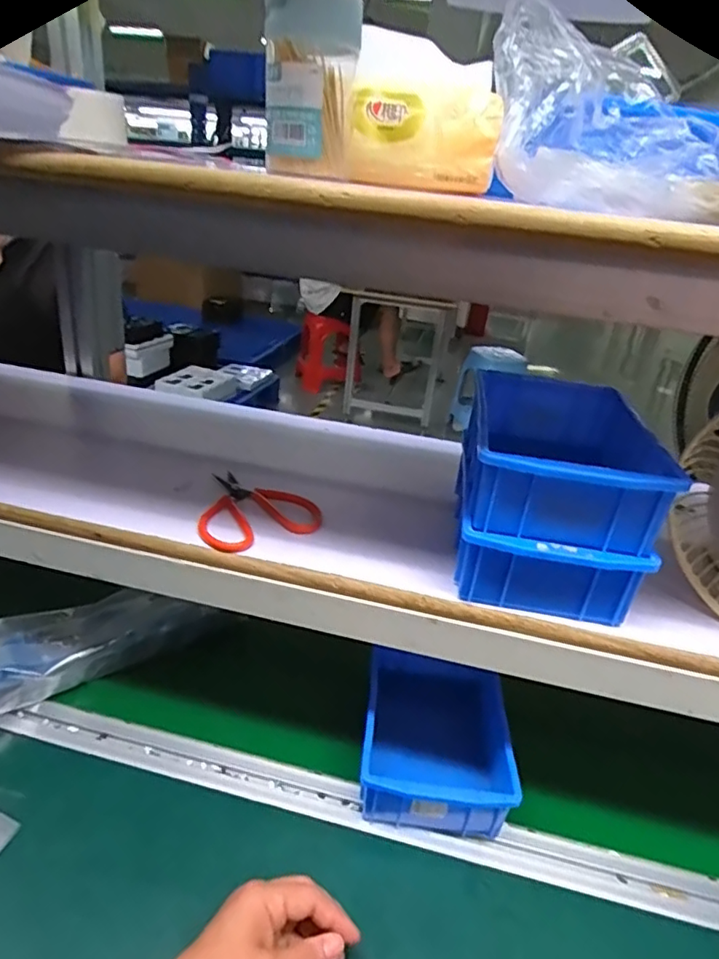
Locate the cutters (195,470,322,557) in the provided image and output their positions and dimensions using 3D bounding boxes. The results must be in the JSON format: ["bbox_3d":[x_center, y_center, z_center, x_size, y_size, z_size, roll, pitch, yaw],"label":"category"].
[{"bbox_3d":[-0.107,0.022,0.517,0.099,0.023,0.124,-18,35,-38],"label":"cutters"}]

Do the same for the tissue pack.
[{"bbox_3d":[0.036,-0.210,0.336,0.086,0.072,0.037,1,28,-10],"label":"tissue pack"}]

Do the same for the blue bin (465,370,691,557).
[{"bbox_3d":[0.155,-0.022,0.461,0.129,0.059,0.191,9,27,5],"label":"blue bin"}]

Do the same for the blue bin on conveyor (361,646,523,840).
[{"bbox_3d":[0.074,0.245,0.563,0.137,0.065,0.177,8,27,4],"label":"blue bin on conveyor"}]

